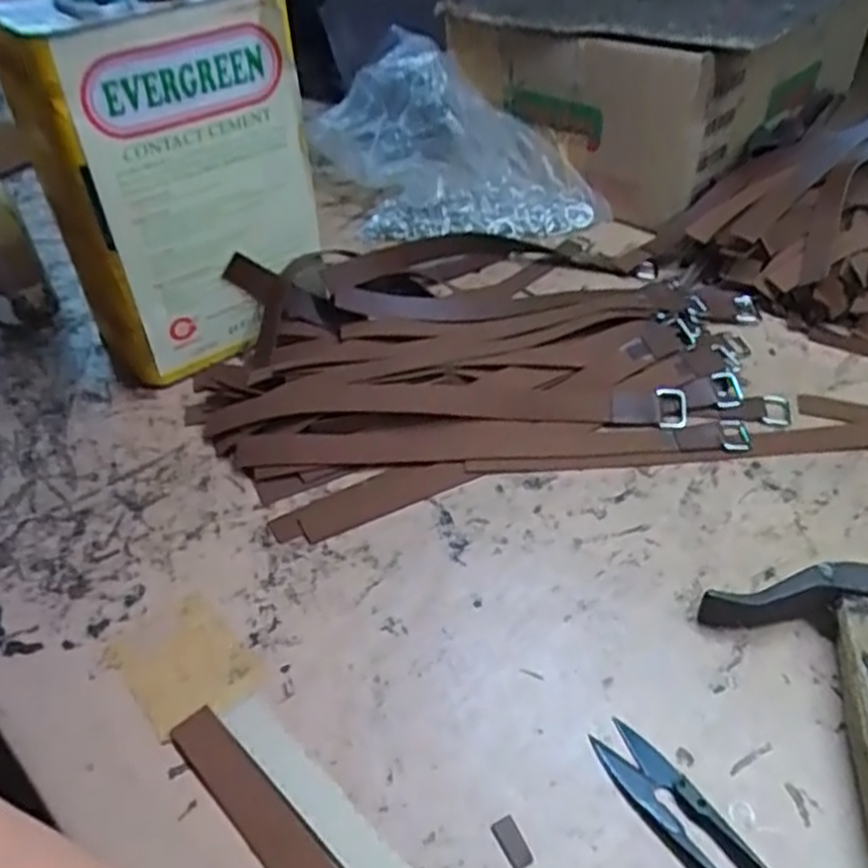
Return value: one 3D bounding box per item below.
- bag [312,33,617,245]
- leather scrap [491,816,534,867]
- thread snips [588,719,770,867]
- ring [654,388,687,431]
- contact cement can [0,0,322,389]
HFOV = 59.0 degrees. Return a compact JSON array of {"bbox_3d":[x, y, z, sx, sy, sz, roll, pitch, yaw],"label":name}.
[{"bbox_3d":[0.017,-0.271,0.691,0.223,0.119,0.193,-12,43,-8],"label":"bag"},{"bbox_3d":[0.032,0.164,0.309,0.010,0.004,0.020,-21,45,-18],"label":"leather scrap"},{"bbox_3d":[0.104,0.156,0.309,0.025,0.010,0.096,-27,47,-23],"label":"thread snips"},{"bbox_3d":[0.153,-0.016,0.491,0.019,0.004,0.028,0,72,-2],"label":"ring"},{"bbox_3d":[-0.169,-0.170,0.511,0.162,0.249,0.103,-22,45,-19],"label":"contact cement can"}]

